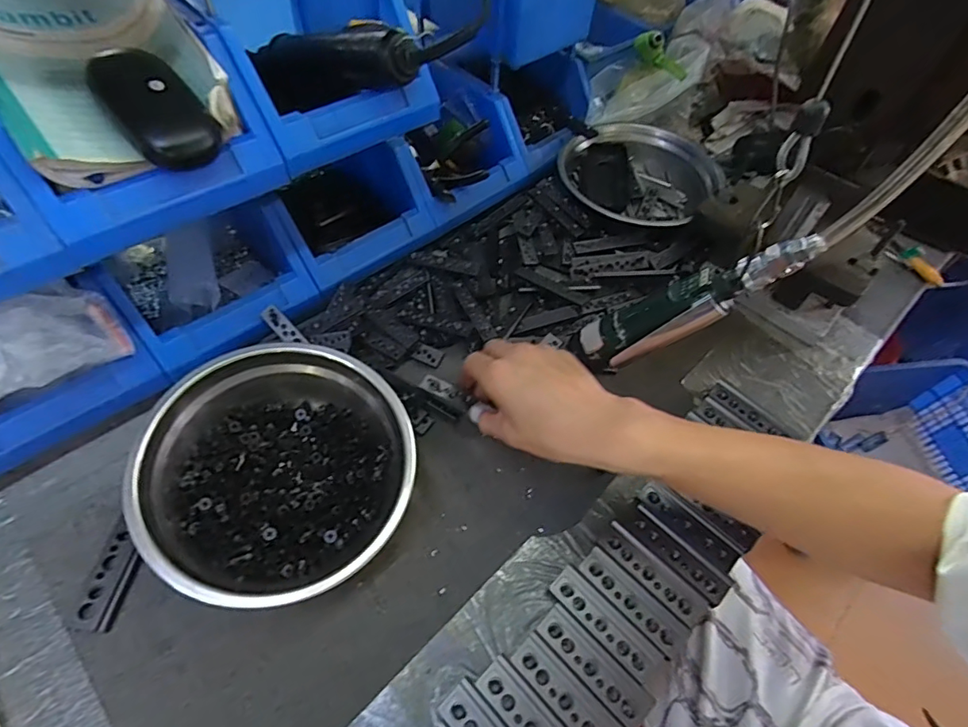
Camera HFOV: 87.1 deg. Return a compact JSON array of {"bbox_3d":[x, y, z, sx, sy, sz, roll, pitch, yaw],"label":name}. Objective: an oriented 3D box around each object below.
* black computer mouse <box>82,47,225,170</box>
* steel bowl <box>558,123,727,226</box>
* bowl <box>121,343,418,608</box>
[{"bbox_3d":[-0.224,-0.174,0.349,0.054,0.028,0.084,-41,102,-27],"label":"black computer mouse"},{"bbox_3d":[0.192,-0.237,0.633,0.184,0.045,0.172,2,55,-3],"label":"steel bowl"},{"bbox_3d":[-0.153,0.086,0.398,0.190,0.080,0.186,2,55,-3],"label":"bowl"}]

